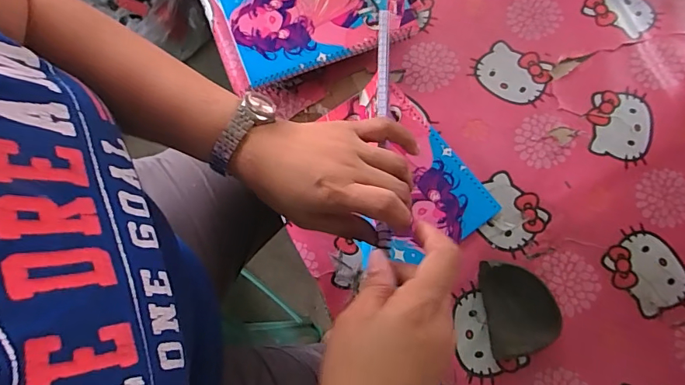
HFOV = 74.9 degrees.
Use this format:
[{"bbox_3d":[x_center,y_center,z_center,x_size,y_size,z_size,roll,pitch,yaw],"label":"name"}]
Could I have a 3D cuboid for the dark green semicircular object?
[{"bbox_3d":[0.172,0.113,0.439,0.065,0.025,0.086,-6,73,-1],"label":"dark green semicircular object"}]

